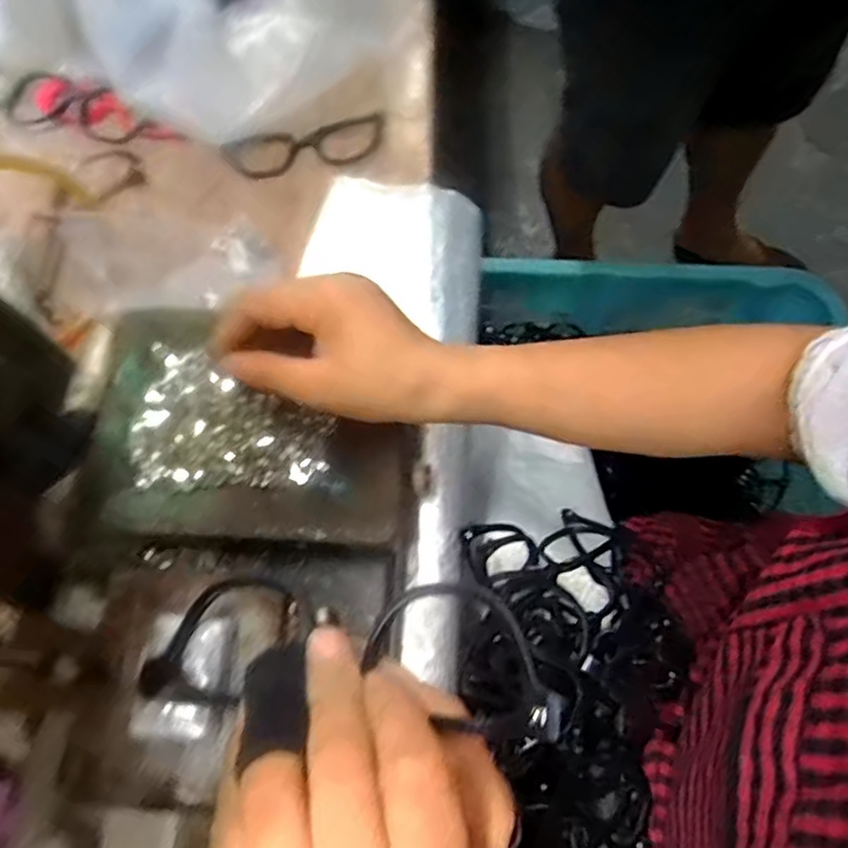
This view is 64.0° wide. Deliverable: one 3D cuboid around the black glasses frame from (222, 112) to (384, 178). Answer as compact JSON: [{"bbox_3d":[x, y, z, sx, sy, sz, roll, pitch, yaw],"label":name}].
[{"bbox_3d":[-0.115,-0.275,0.681,0.167,0.029,0.054,-16,83,-12],"label":"black glasses frame"}]

